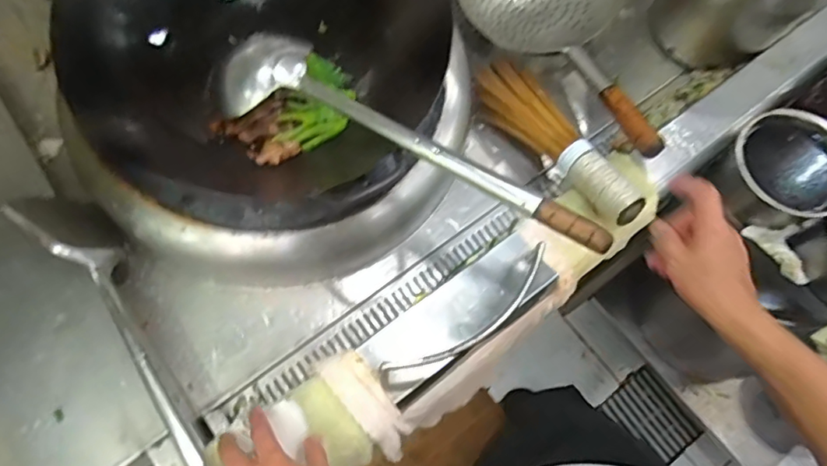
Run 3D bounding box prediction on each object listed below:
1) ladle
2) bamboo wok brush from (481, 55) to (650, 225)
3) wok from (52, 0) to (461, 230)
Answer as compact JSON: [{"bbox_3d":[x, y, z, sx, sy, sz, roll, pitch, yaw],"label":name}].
[{"bbox_3d":[-0.005,-0.108,0.598,0.453,0.060,0.111,27,71,9],"label":"ladle"},{"bbox_3d":[0.193,-0.128,0.757,0.068,0.074,0.286,-30,73,-12],"label":"bamboo wok brush"},{"bbox_3d":[-0.195,-0.226,0.682,0.406,0.168,0.404,0,69,-1],"label":"wok"}]

